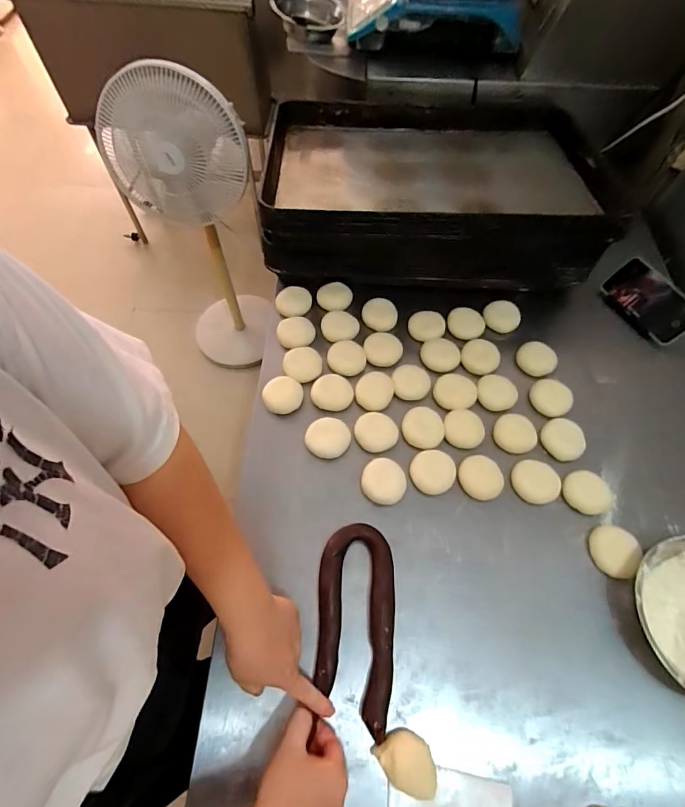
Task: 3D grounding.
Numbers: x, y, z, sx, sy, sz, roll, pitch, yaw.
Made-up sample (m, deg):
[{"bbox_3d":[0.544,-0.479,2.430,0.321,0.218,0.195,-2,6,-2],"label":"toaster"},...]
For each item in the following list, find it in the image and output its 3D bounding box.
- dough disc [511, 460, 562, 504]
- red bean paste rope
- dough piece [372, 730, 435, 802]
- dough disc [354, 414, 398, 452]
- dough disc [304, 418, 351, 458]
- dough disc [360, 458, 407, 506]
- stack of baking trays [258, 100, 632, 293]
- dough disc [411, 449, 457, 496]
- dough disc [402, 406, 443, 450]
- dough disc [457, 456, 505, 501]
[{"bbox_3d":[0.283,0.115,0.606,0.068,0.010,0.061,0,61,-2],"label":"dough disc"},{"bbox_3d":[0.016,0.266,0.510,0.092,0.016,0.223,4,62,-1],"label":"red bean paste rope"},{"bbox_3d":[0.072,0.388,0.446,0.050,0.024,0.063,-33,67,-18],"label":"dough piece"},{"bbox_3d":[0.052,0.044,0.637,0.066,0.006,0.061,1,61,-1],"label":"dough disc"},{"bbox_3d":[-0.022,0.051,0.630,0.065,0.010,0.060,1,62,-3],"label":"dough disc"},{"bbox_3d":[0.060,0.112,0.600,0.062,0.007,0.065,1,61,-1],"label":"dough disc"},{"bbox_3d":[0.178,-0.423,0.802,0.619,0.169,0.417,1,61,-1],"label":"stack of baking trays"},{"bbox_3d":[0.133,0.100,0.611,0.064,0.011,0.064,1,61,-1],"label":"dough disc"},{"bbox_3d":[0.127,0.035,0.640,0.063,0.015,0.068,1,61,-1],"label":"dough disc"},{"bbox_3d":[0.201,0.108,0.603,0.056,0.018,0.063,-31,67,-17],"label":"dough disc"}]

